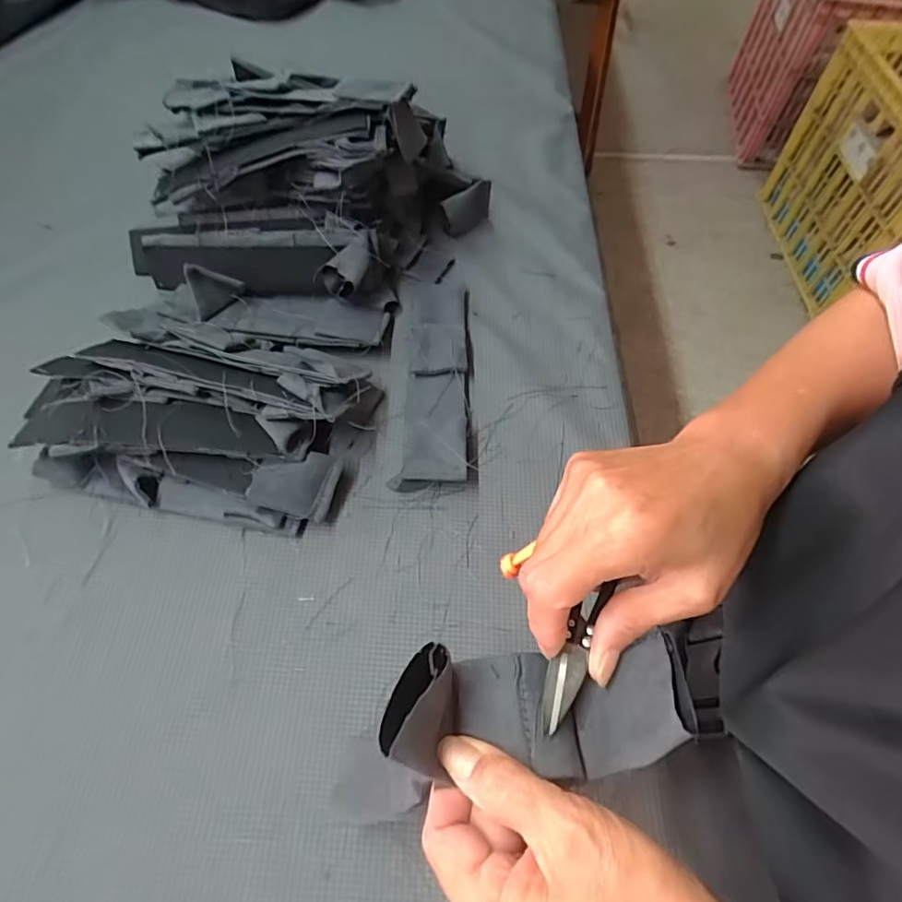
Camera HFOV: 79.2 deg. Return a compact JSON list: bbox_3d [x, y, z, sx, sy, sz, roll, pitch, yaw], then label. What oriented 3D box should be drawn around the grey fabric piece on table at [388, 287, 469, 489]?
[{"bbox_3d":[-0.011,-0.064,0.428,0.049,0.022,0.202,3,60,-2],"label":"grey fabric piece on table"}]

